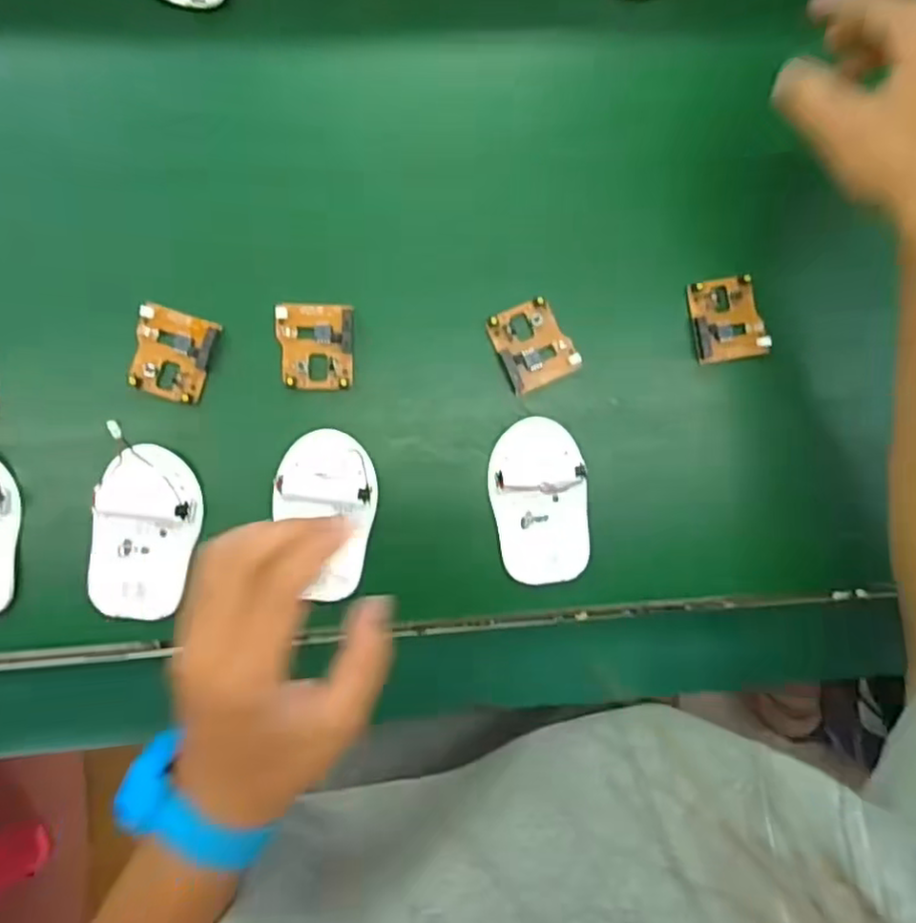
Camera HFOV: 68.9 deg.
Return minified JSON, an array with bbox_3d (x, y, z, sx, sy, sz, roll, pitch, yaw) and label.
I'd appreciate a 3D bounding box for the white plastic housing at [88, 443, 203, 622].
[{"bbox_3d":[-0.180,0.041,0.381,0.055,0.023,0.096,10,88,-4],"label":"white plastic housing"}]

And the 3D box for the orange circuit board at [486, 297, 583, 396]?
[{"bbox_3d":[0.046,-0.071,0.406,0.045,0.006,0.050,-25,91,-5],"label":"orange circuit board"}]

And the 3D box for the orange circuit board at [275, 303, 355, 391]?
[{"bbox_3d":[-0.085,-0.068,0.397,0.046,0.008,0.051,0,89,-5],"label":"orange circuit board"}]

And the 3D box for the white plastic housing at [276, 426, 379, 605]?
[{"bbox_3d":[-0.079,0.031,0.389,0.058,0.015,0.096,10,88,-4],"label":"white plastic housing"}]

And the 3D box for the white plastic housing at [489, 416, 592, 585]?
[{"bbox_3d":[0.050,0.024,0.403,0.056,0.024,0.097,-11,90,-5],"label":"white plastic housing"}]

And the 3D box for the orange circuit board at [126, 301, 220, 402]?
[{"bbox_3d":[-0.166,-0.063,0.389,0.044,0.008,0.050,17,87,-4],"label":"orange circuit board"}]

